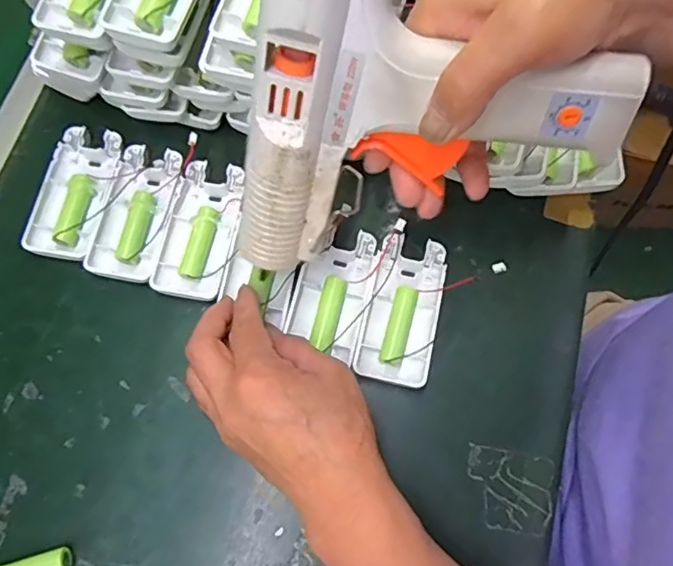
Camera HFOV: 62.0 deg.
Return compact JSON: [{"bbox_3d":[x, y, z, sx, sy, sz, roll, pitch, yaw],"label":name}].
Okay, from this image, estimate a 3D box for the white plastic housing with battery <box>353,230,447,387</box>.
[{"bbox_3d":[0.041,0.017,0.352,0.045,0.016,0.091,12,71,5],"label":"white plastic housing with battery"}]

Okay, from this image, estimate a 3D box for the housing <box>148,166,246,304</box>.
[{"bbox_3d":[-0.086,-0.034,0.372,0.047,0.019,0.093,13,71,6],"label":"housing"}]

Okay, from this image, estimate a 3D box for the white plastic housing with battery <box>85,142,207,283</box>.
[{"bbox_3d":[-0.128,-0.046,0.376,0.054,0.017,0.093,14,71,6],"label":"white plastic housing with battery"}]

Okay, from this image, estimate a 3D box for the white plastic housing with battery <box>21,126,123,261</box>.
[{"bbox_3d":[-0.174,-0.061,0.377,0.047,0.017,0.091,10,71,5],"label":"white plastic housing with battery"}]

